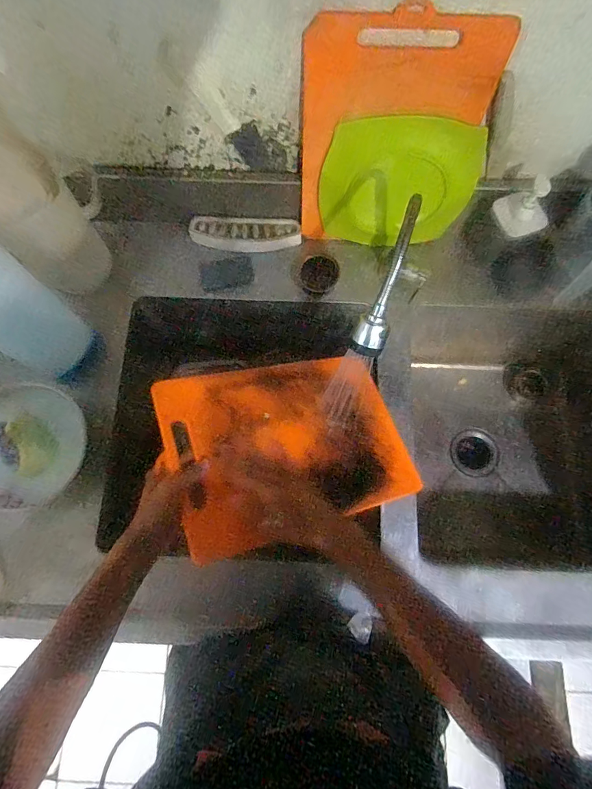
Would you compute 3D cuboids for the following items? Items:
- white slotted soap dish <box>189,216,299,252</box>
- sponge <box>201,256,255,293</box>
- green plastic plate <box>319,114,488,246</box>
[{"bbox_3d":[-0.096,-0.307,0.778,0.204,0.020,0.062,3,75,1],"label":"white slotted soap dish"},{"bbox_3d":[-0.131,-0.230,0.779,0.098,0.016,0.056,-12,75,-3],"label":"sponge"},{"bbox_3d":[0.164,-0.338,0.664,0.242,0.206,0.018,1,57,5],"label":"green plastic plate"}]

